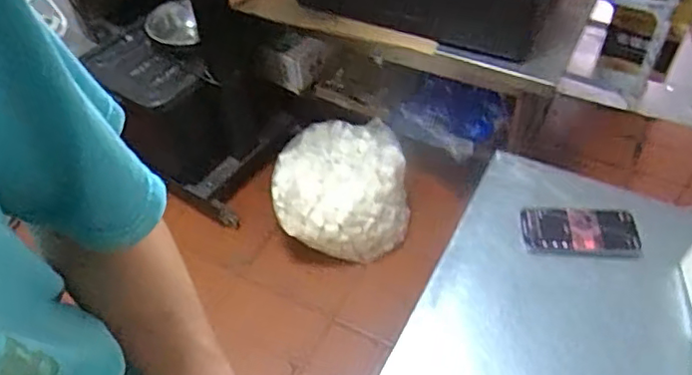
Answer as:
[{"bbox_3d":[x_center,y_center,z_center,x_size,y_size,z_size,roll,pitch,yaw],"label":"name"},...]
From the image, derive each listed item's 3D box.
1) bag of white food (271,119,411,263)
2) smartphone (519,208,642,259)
[{"bbox_3d":[-0.015,0.007,1.729,0.382,0.237,0.370,-2,48,1],"label":"bag of white food"},{"bbox_3d":[0.302,0.057,0.766,0.146,0.011,0.075,2,48,4],"label":"smartphone"}]

